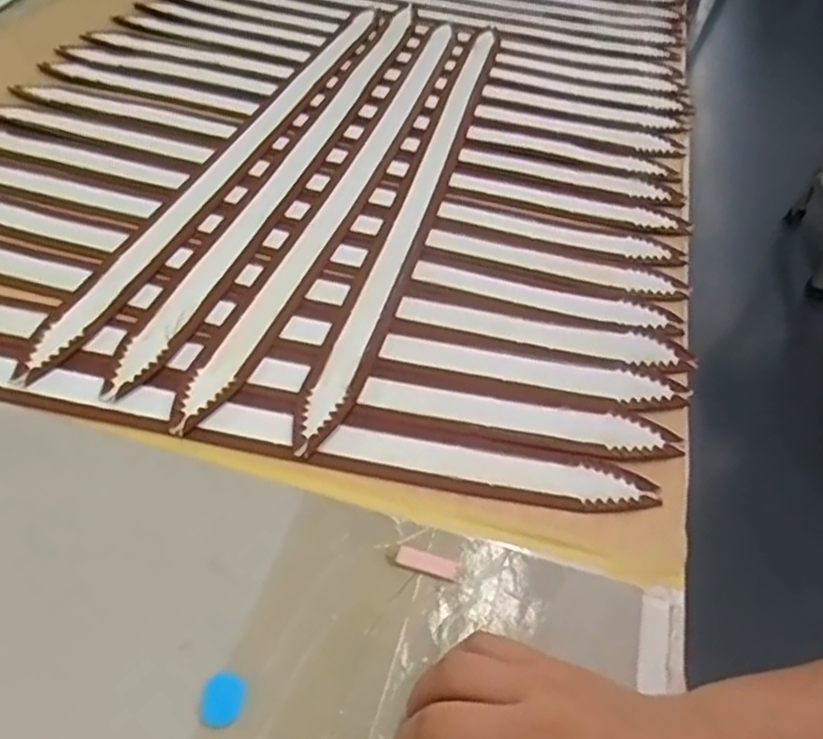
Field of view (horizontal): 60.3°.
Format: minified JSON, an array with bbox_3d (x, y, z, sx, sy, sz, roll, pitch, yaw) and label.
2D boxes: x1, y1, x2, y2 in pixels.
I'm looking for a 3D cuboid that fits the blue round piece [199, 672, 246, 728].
[{"bbox_3d":[-0.080,0.139,0.301,0.018,0.004,0.021,-1,49,-7],"label":"blue round piece"}]

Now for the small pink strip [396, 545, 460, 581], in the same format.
[{"bbox_3d":[0.008,0.094,0.348,0.031,0.004,0.009,16,49,9],"label":"small pink strip"}]

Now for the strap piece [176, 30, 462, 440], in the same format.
[{"bbox_3d":[-0.039,-0.163,0.565,0.037,0.009,0.545,15,49,9],"label":"strap piece"}]

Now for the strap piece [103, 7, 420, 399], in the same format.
[{"bbox_3d":[-0.084,-0.184,0.580,0.034,0.005,0.553,16,49,8],"label":"strap piece"}]

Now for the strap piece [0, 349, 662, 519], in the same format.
[{"bbox_3d":[-0.142,0.017,0.399,0.543,0.004,0.039,11,48,4],"label":"strap piece"}]

